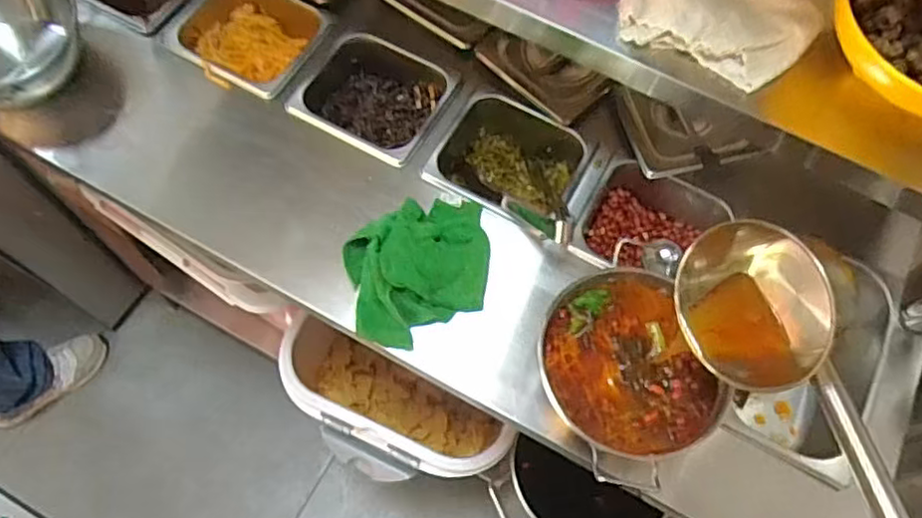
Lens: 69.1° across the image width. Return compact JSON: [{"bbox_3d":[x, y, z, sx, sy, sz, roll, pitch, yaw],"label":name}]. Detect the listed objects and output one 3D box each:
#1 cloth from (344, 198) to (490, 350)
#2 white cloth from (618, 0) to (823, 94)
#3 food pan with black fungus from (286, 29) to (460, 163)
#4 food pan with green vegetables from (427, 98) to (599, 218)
[{"bbox_3d":[-0.042,0.008,0.729,0.160,0.047,0.157,-10,67,-8],"label":"cloth"},{"bbox_3d":[0.243,-0.234,0.631,0.169,0.033,0.113,26,67,8],"label":"white cloth"},{"bbox_3d":[-0.107,-0.206,0.870,0.176,0.075,0.173,28,67,9],"label":"food pan with black fungus"},{"bbox_3d":[0.064,-0.118,0.850,0.176,0.087,0.160,25,67,7],"label":"food pan with green vegetables"}]

